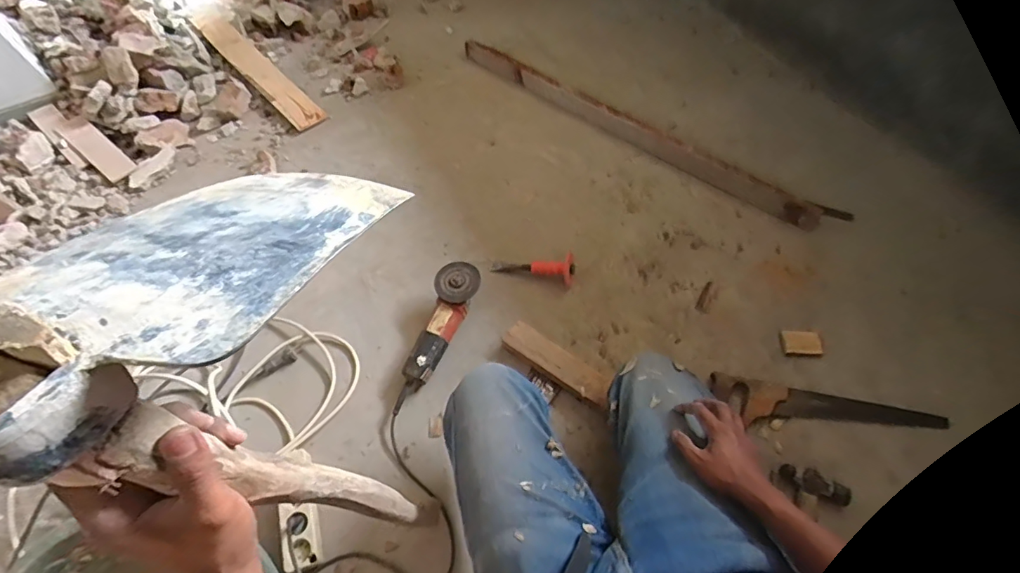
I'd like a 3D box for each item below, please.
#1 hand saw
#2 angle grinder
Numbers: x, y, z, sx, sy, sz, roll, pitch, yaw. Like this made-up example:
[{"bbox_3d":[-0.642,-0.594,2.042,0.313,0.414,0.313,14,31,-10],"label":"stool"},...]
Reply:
[{"bbox_3d":[0.618,0.246,0.911,0.437,0.034,0.083,10,60,8],"label":"hand saw"},{"bbox_3d":[-0.155,0.108,1.008,0.091,0.091,0.337,16,61,11],"label":"angle grinder"}]

